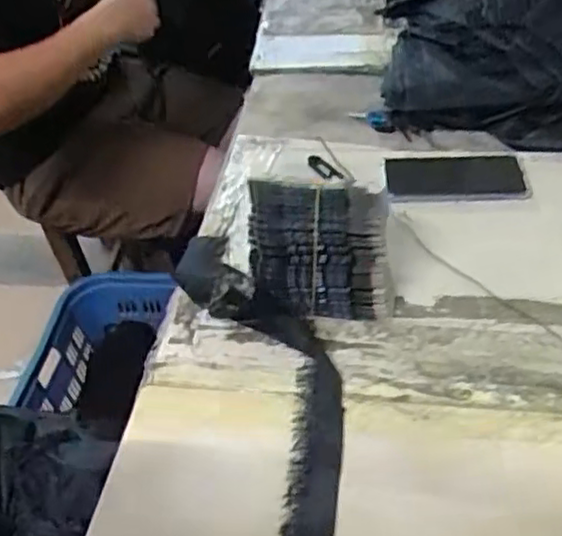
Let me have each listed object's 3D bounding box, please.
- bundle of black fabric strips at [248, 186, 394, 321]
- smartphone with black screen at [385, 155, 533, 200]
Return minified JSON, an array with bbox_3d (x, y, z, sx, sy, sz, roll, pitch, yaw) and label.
[{"bbox_3d":[0.036,-0.022,0.628,0.128,0.109,0.090,2,42,9],"label":"bundle of black fabric strips"},{"bbox_3d":[0.199,-0.107,0.787,0.154,0.008,0.091,-1,42,5],"label":"smartphone with black screen"}]

